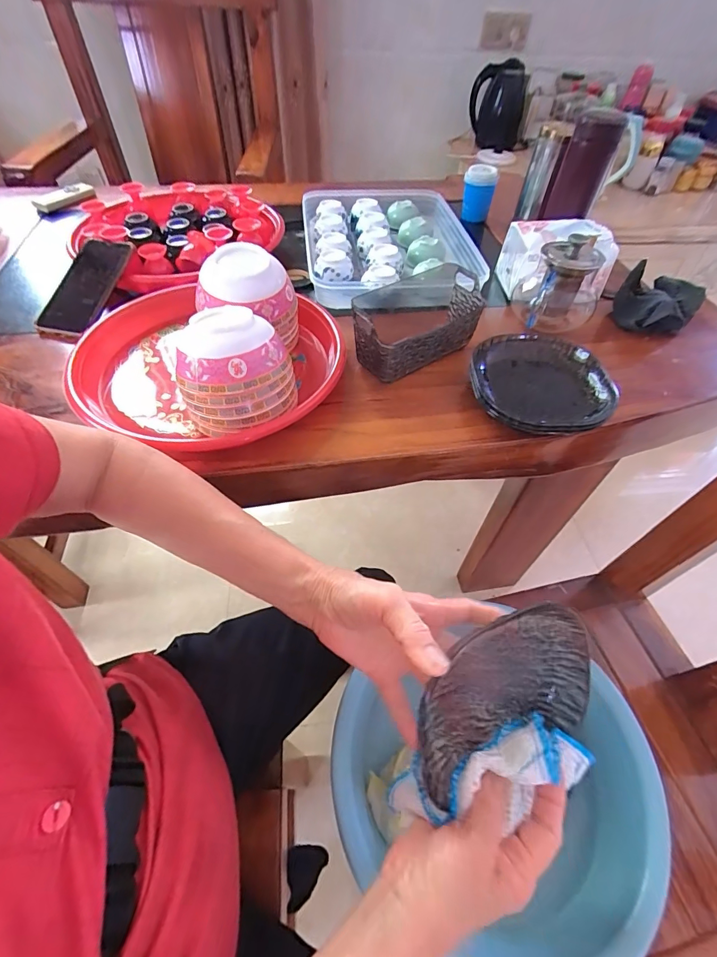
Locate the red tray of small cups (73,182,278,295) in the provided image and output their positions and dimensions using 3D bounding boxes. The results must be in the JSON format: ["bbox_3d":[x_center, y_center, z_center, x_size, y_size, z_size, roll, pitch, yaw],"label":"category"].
[{"bbox_3d":[-0.291,-0.387,0.620,0.272,0.041,0.295,20,53,12],"label":"red tray of small cups"}]

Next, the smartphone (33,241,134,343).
[{"bbox_3d":[-0.350,-0.247,0.520,0.082,0.017,0.161,12,71,7],"label":"smartphone"}]

